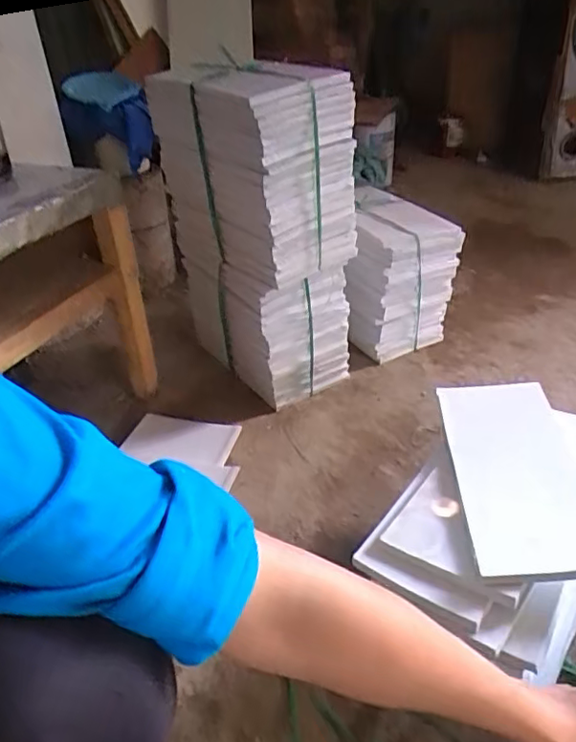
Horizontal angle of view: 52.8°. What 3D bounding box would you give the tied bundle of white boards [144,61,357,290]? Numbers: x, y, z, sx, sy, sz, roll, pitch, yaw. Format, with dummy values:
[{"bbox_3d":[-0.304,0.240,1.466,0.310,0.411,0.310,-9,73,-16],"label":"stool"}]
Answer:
[{"bbox_3d":[-0.058,-0.307,0.888,0.158,0.268,0.295,-27,41,-29],"label":"tied bundle of white boards"}]

